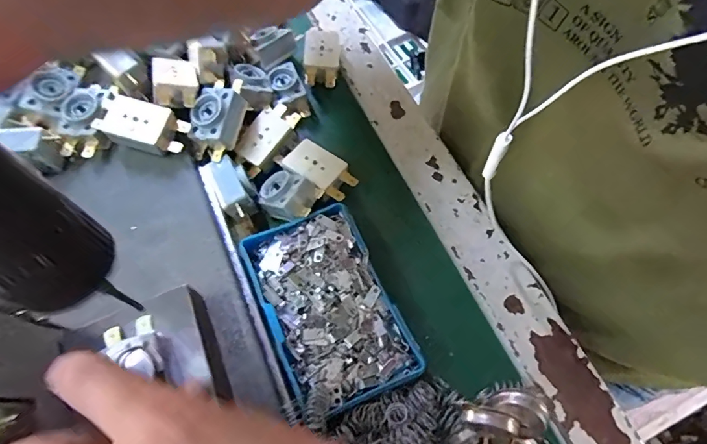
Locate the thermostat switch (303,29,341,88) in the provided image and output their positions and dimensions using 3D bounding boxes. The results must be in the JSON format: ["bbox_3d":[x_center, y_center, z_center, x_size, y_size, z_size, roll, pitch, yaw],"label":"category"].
[{"bbox_3d":[-0.025,-0.129,0.346,0.026,0.018,0.045,2,64,4],"label":"thermostat switch"}]

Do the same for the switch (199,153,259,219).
[{"bbox_3d":[-0.080,-0.022,0.296,0.024,0.023,0.044,-31,67,-11],"label":"switch"}]

